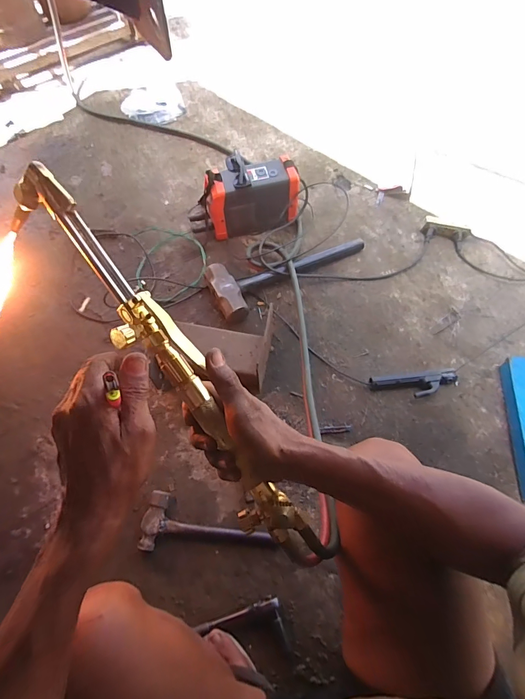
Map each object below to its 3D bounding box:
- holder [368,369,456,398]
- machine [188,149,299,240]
[{"bbox_3d":[0.339,0.079,0.811,0.190,0.029,0.057,-6,62,-1],"label":"holder"},{"bbox_3d":[-0.059,-0.431,1.023,0.301,0.173,0.145,-13,63,-5],"label":"machine"}]

